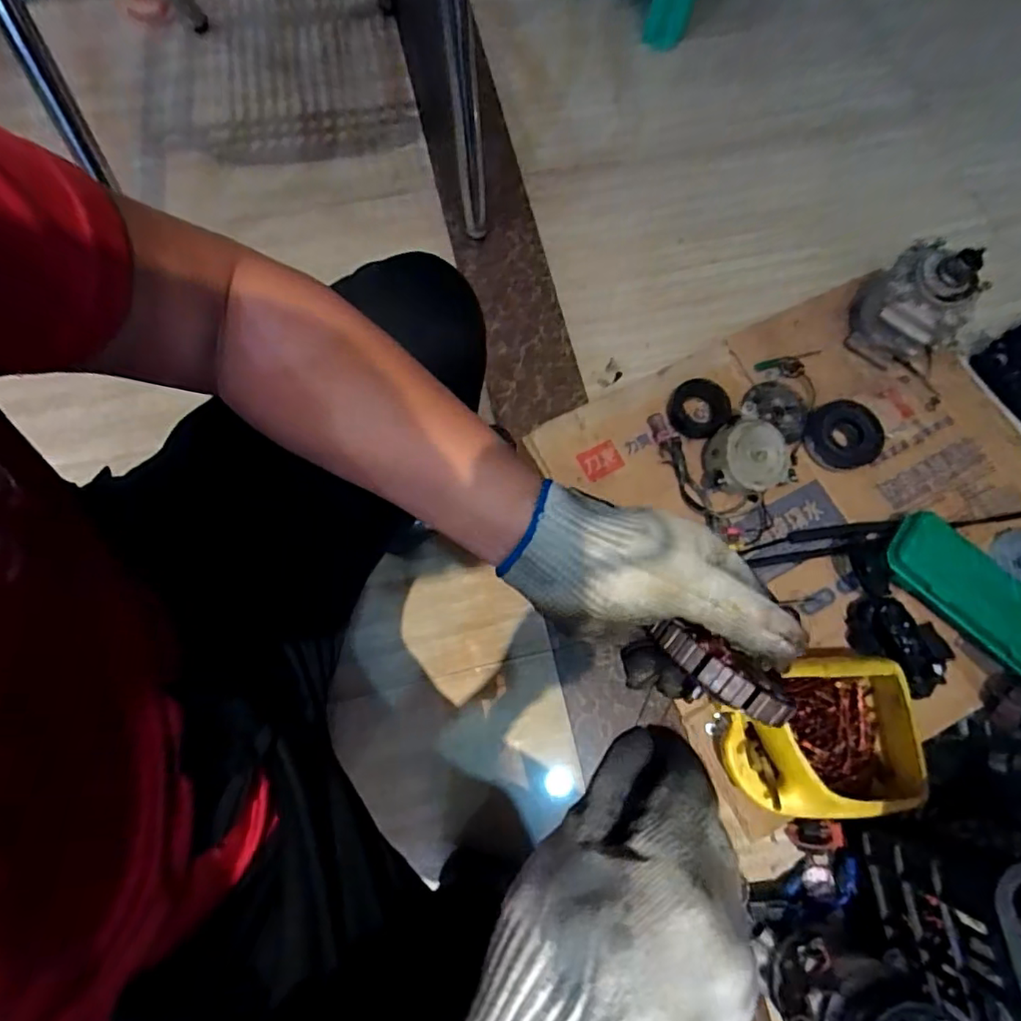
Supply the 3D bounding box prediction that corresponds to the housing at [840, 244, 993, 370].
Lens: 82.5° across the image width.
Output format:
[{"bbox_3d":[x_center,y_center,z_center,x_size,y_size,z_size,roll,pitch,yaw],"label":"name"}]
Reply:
[{"bbox_3d":[0.638,-0.324,0.898,0.163,0.170,0.153,1,74,-2],"label":"housing"}]

